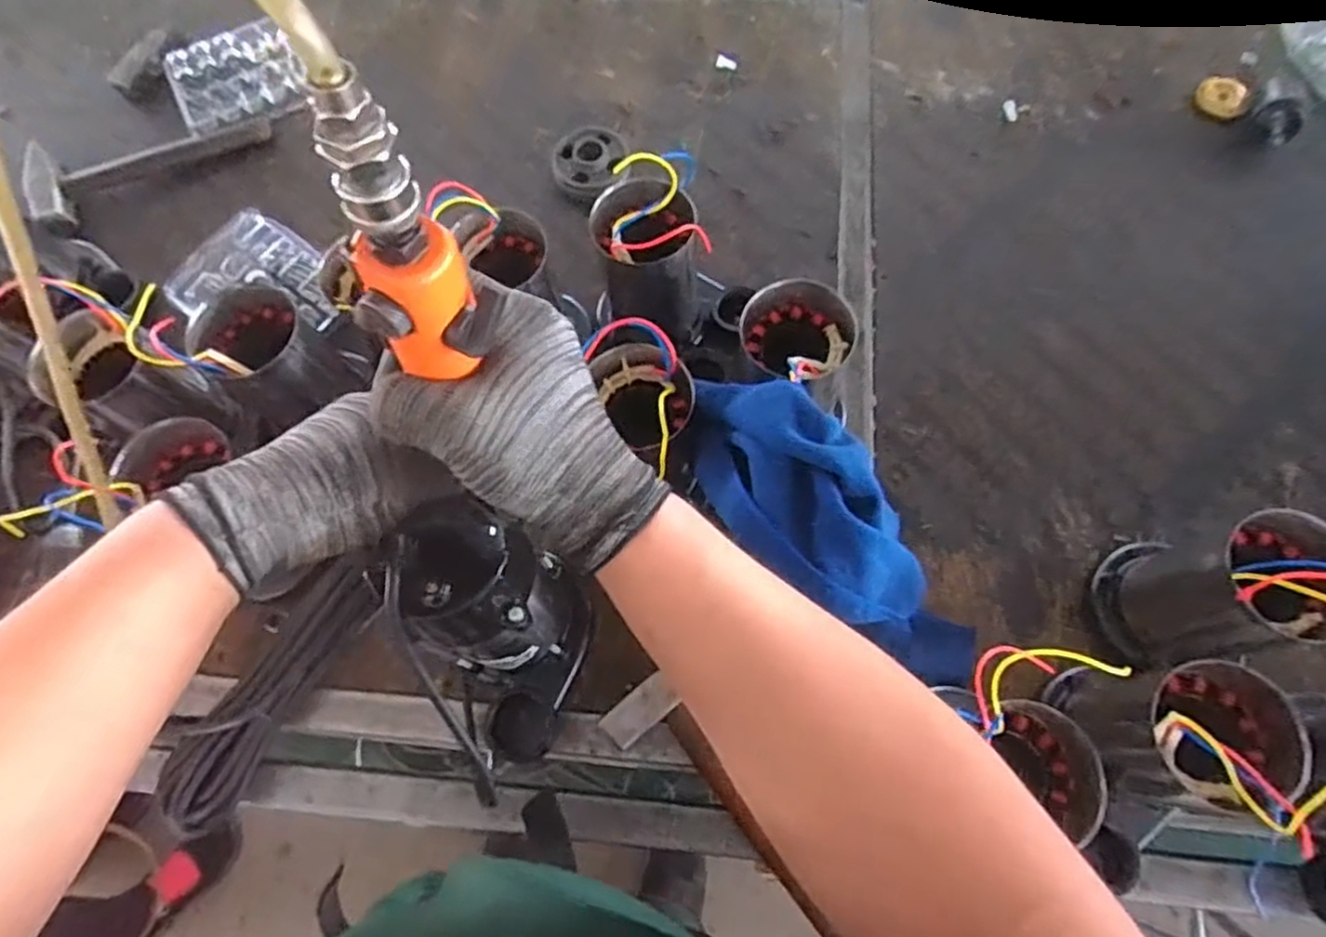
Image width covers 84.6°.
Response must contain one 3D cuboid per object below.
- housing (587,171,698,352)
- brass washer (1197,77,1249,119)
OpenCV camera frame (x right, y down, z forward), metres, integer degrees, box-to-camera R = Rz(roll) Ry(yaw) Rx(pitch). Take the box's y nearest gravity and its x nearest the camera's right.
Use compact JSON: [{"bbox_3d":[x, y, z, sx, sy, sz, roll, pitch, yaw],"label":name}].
[{"bbox_3d":[-0.014,-0.182,0.696,0.088,0.179,0.079,-7,69,-1],"label":"housing"},{"bbox_3d":[0.679,-0.453,0.888,0.056,0.017,0.068,41,75,15],"label":"brass washer"}]

